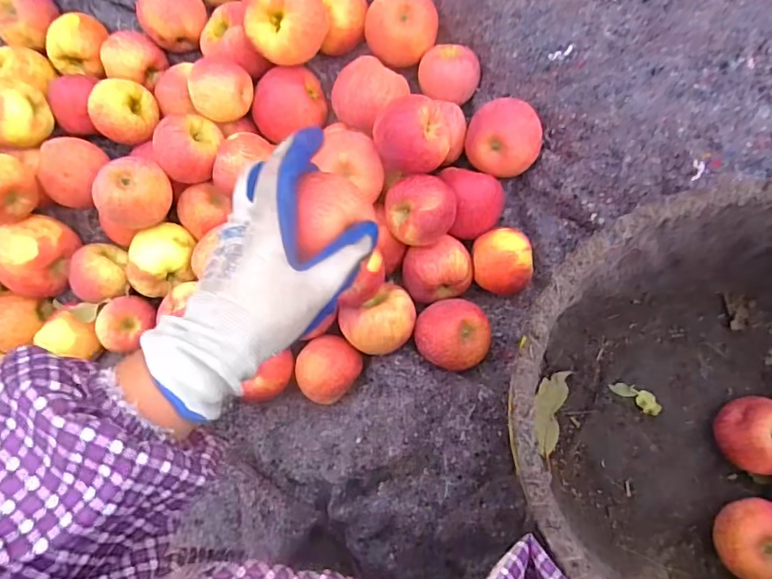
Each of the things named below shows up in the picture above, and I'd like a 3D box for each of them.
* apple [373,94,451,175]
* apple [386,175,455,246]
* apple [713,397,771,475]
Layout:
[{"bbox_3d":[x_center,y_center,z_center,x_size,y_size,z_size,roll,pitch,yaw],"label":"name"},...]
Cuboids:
[{"bbox_3d":[0.027,-0.145,0.498,0.070,0.064,0.065,0,85,2],"label":"apple"},{"bbox_3d":[0.034,-0.079,0.516,0.068,0.064,0.066,0,85,2],"label":"apple"},{"bbox_3d":[0.352,0.136,0.487,0.060,0.065,0.058,0,85,2],"label":"apple"}]

